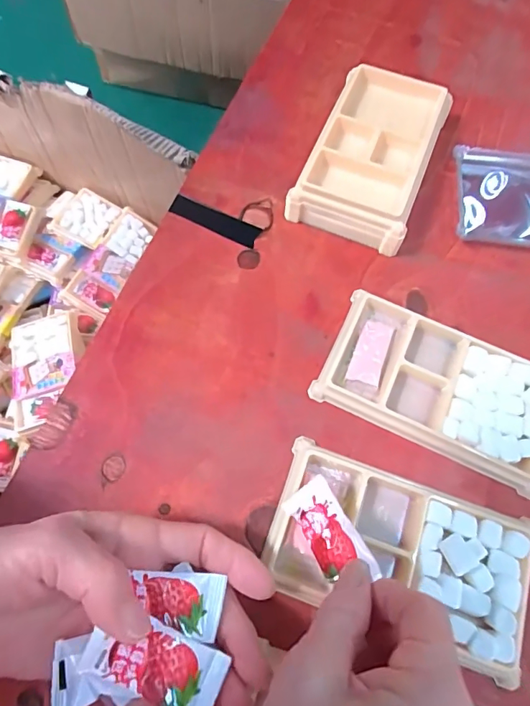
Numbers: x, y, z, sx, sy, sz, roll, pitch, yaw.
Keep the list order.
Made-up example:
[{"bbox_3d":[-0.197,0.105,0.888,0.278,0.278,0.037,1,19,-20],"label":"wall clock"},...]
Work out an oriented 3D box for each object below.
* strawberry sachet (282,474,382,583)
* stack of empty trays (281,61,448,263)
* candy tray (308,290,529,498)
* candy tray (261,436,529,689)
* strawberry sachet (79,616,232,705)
[{"bbox_3d":[0.031,0.088,0.215,0.026,0.005,0.051,-40,54,2],"label":"strawberry sachet"},{"bbox_3d":[0.078,-0.144,0.317,0.077,0.030,0.136,21,70,8],"label":"stack of empty trays"},{"bbox_3d":[0.102,0.019,0.262,0.129,0.011,0.075,25,70,9],"label":"candy tray"},{"bbox_3d":[0.069,0.104,0.228,0.132,0.011,0.077,19,70,7],"label":"candy tray"},{"bbox_3d":[-0.043,0.125,0.177,0.052,0.006,0.025,28,46,-4],"label":"strawberry sachet"}]

